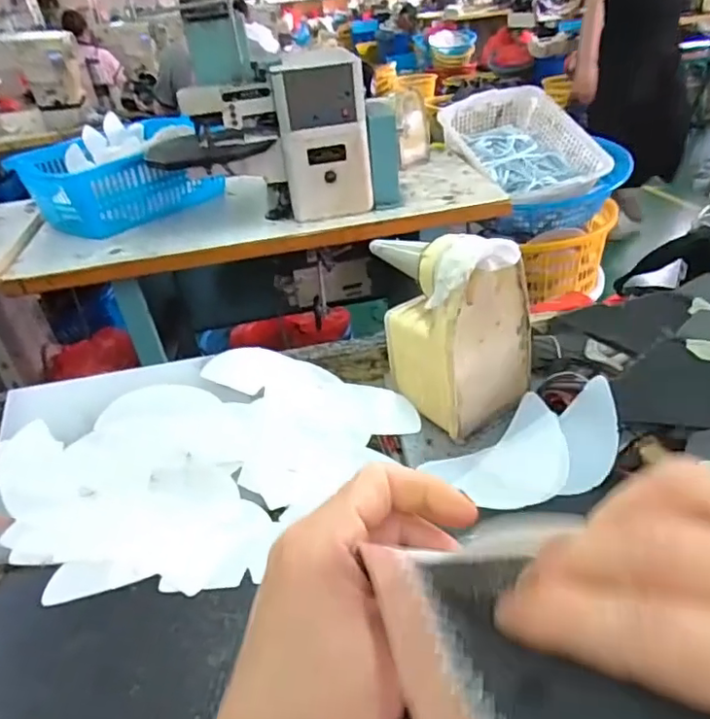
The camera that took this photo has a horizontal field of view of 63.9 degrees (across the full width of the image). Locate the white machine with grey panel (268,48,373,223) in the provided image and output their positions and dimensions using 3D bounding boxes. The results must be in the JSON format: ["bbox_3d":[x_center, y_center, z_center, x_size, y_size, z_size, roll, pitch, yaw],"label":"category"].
[{"bbox_3d":[-0.076,-0.520,1.352,0.207,0.348,0.132,-11,33,-5],"label":"white machine with grey panel"}]

